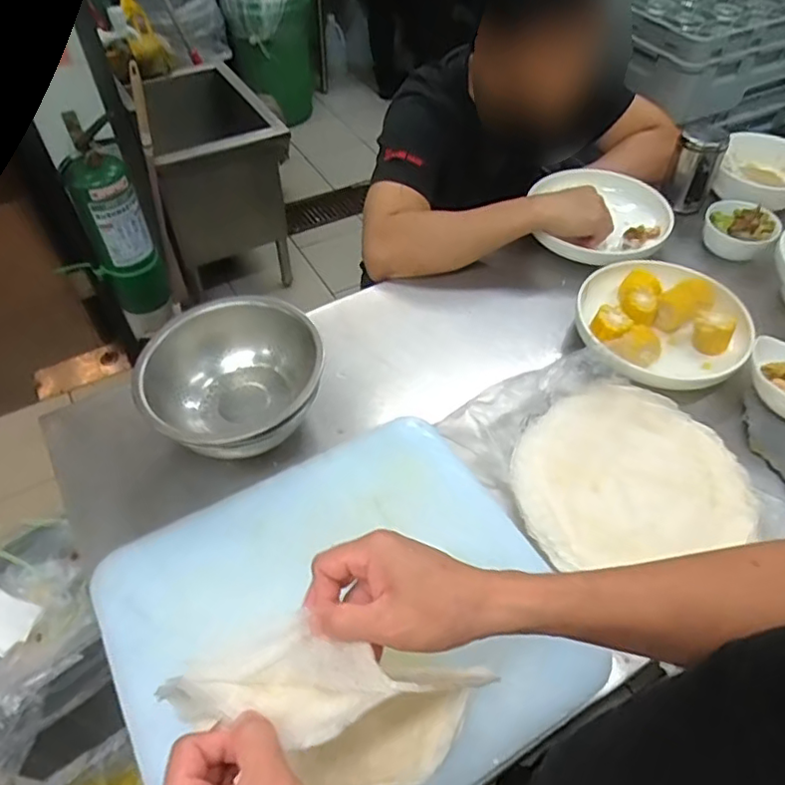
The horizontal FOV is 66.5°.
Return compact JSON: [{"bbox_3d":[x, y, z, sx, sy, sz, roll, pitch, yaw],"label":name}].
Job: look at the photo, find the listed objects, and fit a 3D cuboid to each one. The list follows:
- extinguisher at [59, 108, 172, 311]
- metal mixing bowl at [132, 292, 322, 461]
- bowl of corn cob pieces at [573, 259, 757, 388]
[{"bbox_3d":[-0.682,-0.391,1.501,0.148,0.506,0.138,-21,54,-17],"label":"extinguisher"},{"bbox_3d":[-0.179,-0.009,0.679,0.201,0.092,0.166,-16,52,-13],"label":"metal mixing bowl"},{"bbox_3d":[0.357,-0.094,0.801,0.211,0.064,0.215,0,50,0],"label":"bowl of corn cob pieces"}]

